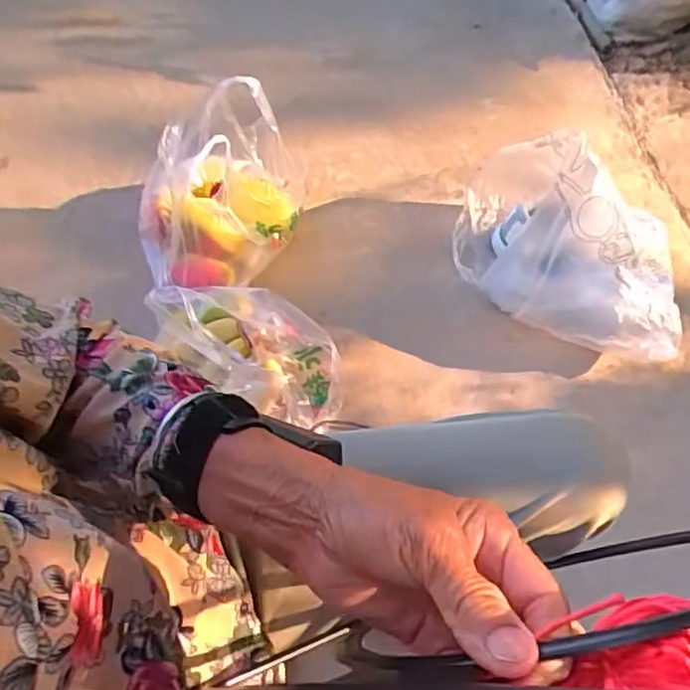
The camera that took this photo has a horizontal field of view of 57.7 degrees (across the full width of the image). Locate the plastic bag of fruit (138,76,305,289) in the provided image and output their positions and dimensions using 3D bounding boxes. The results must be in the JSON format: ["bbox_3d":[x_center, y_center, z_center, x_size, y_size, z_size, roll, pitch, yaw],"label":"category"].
[{"bbox_3d":[-0.203,-0.248,1.015,0.267,0.264,0.178,-14,61,-6],"label":"plastic bag of fruit"}]

